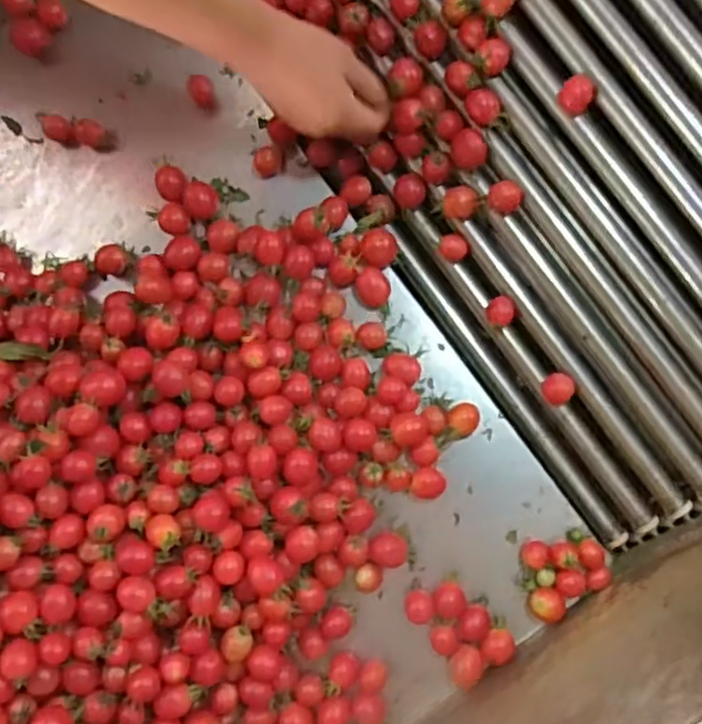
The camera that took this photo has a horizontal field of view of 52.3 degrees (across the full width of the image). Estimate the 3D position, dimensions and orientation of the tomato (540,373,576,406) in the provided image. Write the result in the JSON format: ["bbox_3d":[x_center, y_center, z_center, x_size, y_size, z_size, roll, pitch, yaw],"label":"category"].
[{"bbox_3d":[0.185,0.024,0.639,0.027,0.022,0.029,0,91,10],"label":"tomato"}]

